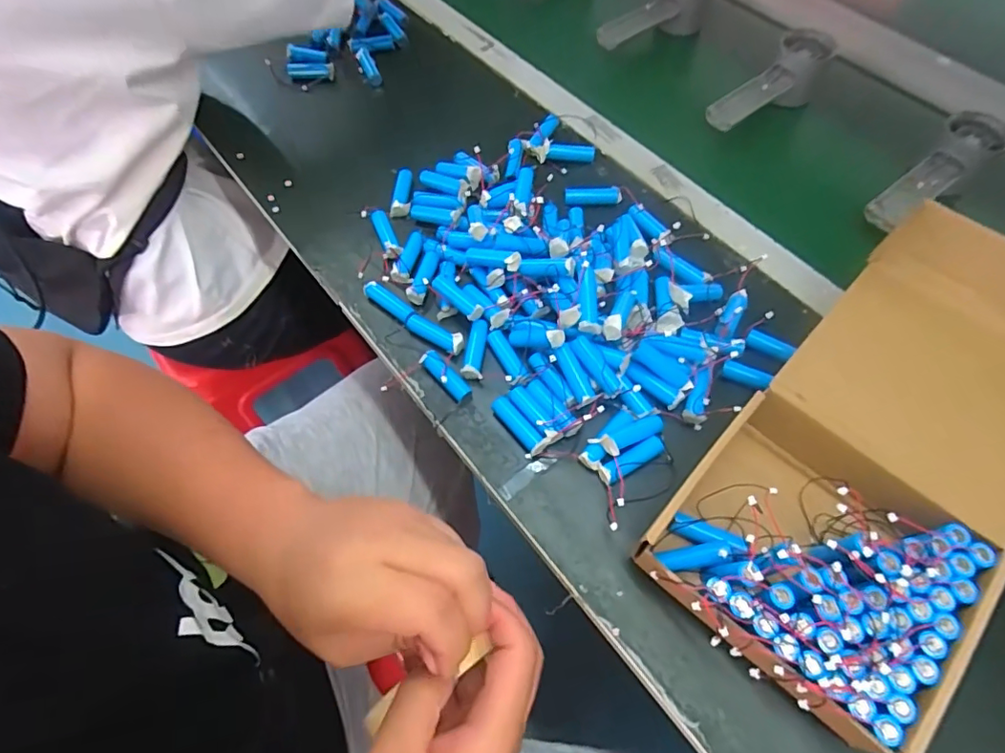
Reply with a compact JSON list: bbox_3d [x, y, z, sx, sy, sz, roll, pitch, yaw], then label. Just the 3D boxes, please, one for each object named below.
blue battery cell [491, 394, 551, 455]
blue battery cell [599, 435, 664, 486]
[{"bbox_3d":[0.012,0.036,0.410,0.016,0.015,0.055,-36,67,-15],"label":"blue battery cell"},{"bbox_3d":[0.094,0.061,0.394,0.053,0.016,0.014,-28,66,-12],"label":"blue battery cell"}]

